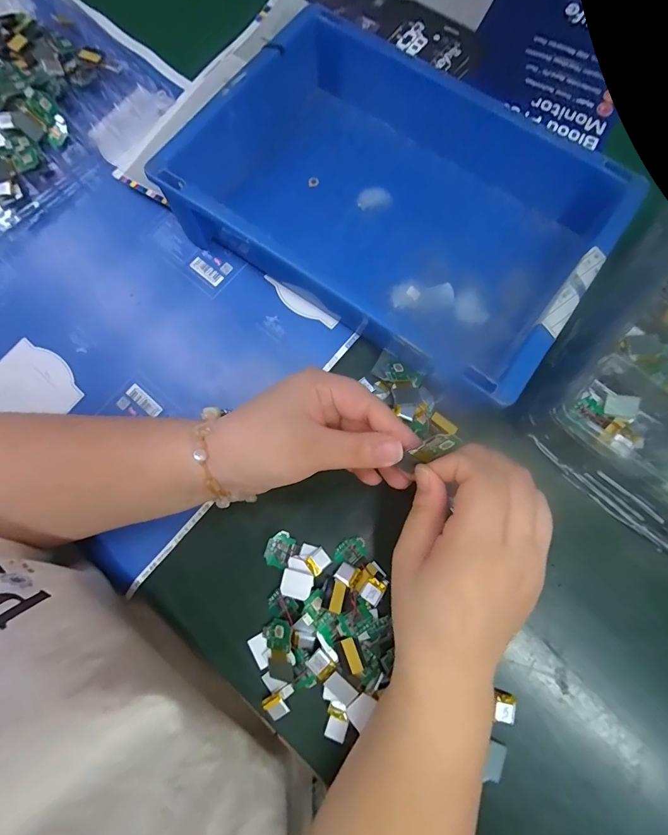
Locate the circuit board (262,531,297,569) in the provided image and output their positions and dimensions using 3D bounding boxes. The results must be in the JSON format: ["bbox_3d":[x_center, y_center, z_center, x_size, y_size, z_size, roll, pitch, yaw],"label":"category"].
[{"bbox_3d":[-0.040,0.098,0.294,0.021,0.004,0.025,16,78,4],"label":"circuit board"}]

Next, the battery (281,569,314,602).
[{"bbox_3d":[-0.027,0.121,0.285,0.022,0.004,0.018,11,78,3],"label":"battery"}]

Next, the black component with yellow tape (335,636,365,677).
[{"bbox_3d":[0.011,0.163,0.269,0.016,0.008,0.023,-17,78,-3],"label":"black component with yellow tape"}]

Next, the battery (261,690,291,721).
[{"bbox_3d":[-0.041,0.202,0.275,0.015,0.004,0.016,-34,79,-6],"label":"battery"}]

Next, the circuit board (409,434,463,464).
[{"bbox_3d":[0.056,0.017,0.219,0.026,0.017,0.004,-38,39,32],"label":"circuit board"}]

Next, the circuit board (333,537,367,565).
[{"bbox_3d":[0.012,0.100,0.294,0.025,0.004,0.017,-39,80,-7],"label":"circuit board"}]

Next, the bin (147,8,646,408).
[{"bbox_3d":[0.051,-0.166,0.316,0.312,0.072,0.212,35,80,8],"label":"bin"}]

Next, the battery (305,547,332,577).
[{"bbox_3d":[-0.011,0.106,0.290,0.016,0.008,0.015,-33,79,-6],"label":"battery"}]

